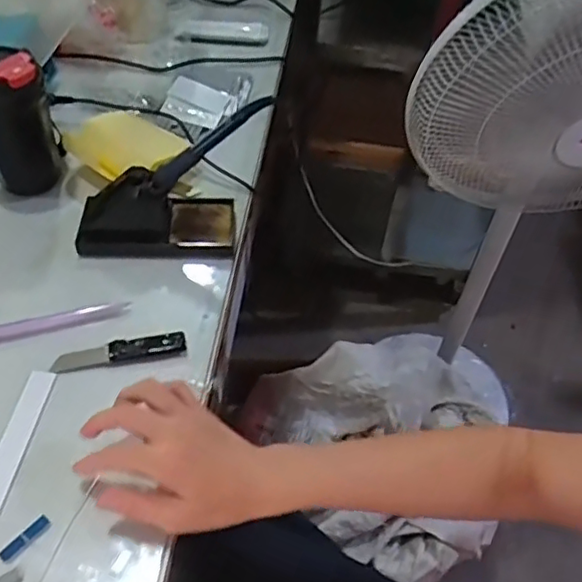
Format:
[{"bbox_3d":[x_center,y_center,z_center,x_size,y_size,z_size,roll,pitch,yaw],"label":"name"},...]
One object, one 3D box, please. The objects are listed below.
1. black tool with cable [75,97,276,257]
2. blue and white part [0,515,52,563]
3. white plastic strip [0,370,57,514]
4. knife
[{"bbox_3d":[-0.120,-0.110,0.611,0.190,0.145,0.078,3,49,-2],"label":"black tool with cable"},{"bbox_3d":[-0.196,0.181,0.455,0.011,0.004,0.039,38,57,24],"label":"blue and white part"},{"bbox_3d":[-0.221,0.117,0.497,0.023,0.004,0.123,7,50,2],"label":"white plastic strip"},{"bbox_3d":[-0.154,0.053,0.558,0.115,0.006,0.023,-7,51,-11],"label":"knife"}]

